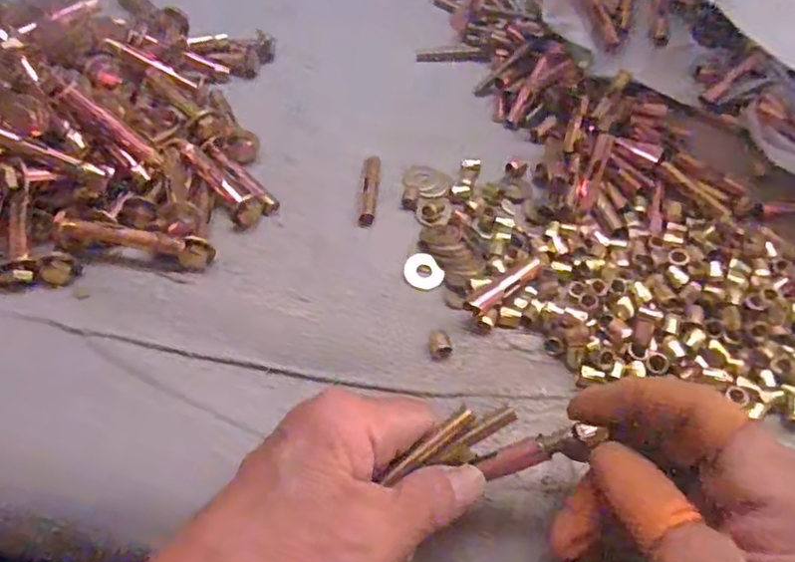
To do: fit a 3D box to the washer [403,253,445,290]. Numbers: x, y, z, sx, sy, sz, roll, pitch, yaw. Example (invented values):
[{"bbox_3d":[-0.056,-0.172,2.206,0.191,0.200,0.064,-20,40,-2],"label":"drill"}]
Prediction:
[{"bbox_3d":[0.013,-0.006,0.318,0.019,0.004,0.022,-25,57,-19],"label":"washer"}]

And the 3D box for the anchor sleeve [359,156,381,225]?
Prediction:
[{"bbox_3d":[-0.016,-0.052,0.345,0.011,0.010,0.049,3,53,1],"label":"anchor sleeve"}]

